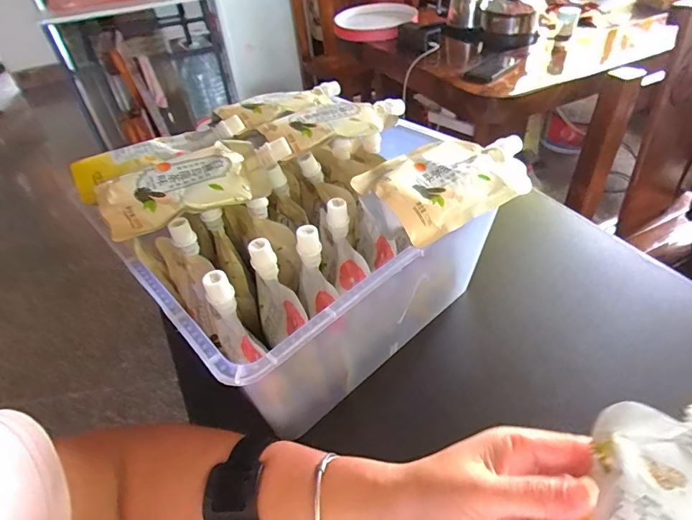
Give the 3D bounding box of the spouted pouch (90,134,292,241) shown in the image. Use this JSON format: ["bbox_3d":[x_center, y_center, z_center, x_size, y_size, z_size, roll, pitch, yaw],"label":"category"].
[{"bbox_3d":[-0.119,-0.066,0.347,0.148,0.025,0.067,-23,44,-16],"label":"spouted pouch"}]

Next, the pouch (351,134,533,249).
[{"bbox_3d":[0.090,-0.070,0.341,0.148,0.026,0.082,-26,46,-20],"label":"pouch"}]

